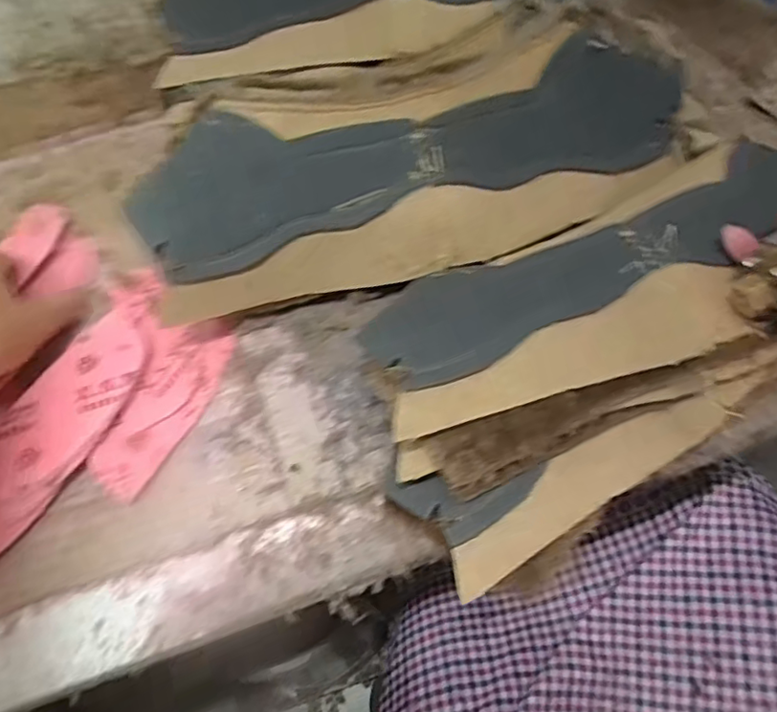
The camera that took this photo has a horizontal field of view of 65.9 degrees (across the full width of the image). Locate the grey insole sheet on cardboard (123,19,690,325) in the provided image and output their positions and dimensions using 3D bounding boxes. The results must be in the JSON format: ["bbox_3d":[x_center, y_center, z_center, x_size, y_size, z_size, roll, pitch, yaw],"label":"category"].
[{"bbox_3d":[0.028,-0.115,0.372,0.342,0.115,0.023,-16,13,-9],"label":"grey insole sheet on cardboard"}]

